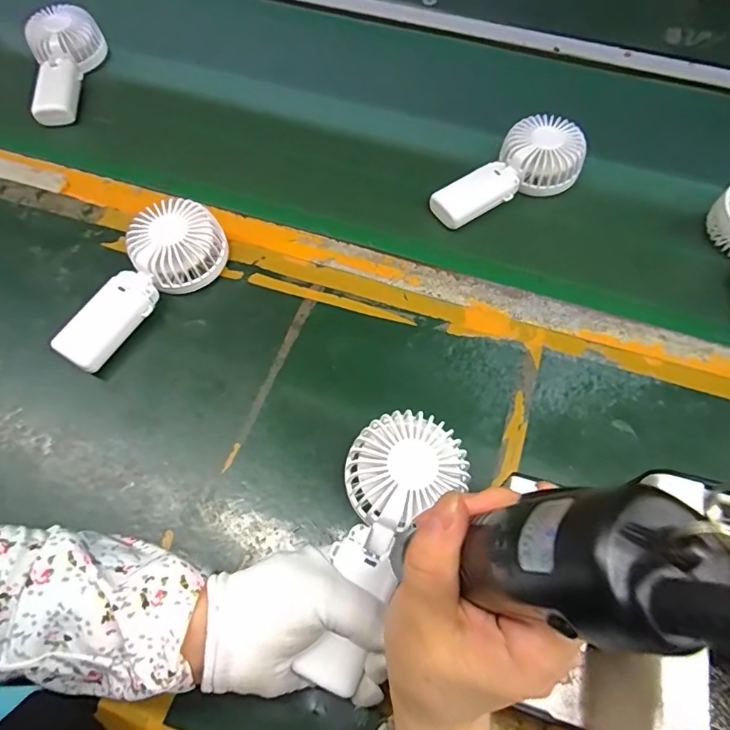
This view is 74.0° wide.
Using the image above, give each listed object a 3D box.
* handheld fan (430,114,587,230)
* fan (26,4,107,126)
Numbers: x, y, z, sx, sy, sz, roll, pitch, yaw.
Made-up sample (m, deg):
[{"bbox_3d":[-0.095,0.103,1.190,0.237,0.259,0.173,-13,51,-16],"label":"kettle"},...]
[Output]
[{"bbox_3d":[0.157,-0.203,0.530,0.171,0.062,0.080,-35,69,-16],"label":"handheld fan"},{"bbox_3d":[-0.378,-0.378,0.618,0.086,0.064,0.174,-11,64,-6],"label":"fan"}]

